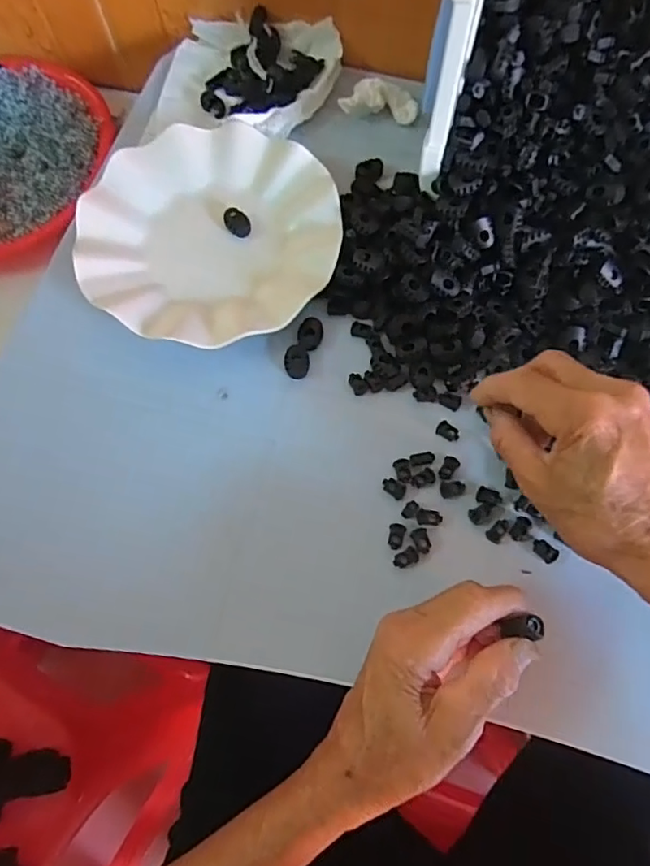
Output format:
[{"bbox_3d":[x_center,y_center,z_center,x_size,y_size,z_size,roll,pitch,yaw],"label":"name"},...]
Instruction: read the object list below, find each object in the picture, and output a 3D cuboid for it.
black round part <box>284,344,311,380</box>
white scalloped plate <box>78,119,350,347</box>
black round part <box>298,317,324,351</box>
[{"bbox_3d":[-0.019,-0.049,0.375,0.017,0.008,0.022,-3,71,1],"label":"black round part"},{"bbox_3d":[-0.080,-0.144,0.396,0.176,0.030,0.169,-1,71,2],"label":"white scalloped plate"},{"bbox_3d":[-0.010,-0.068,0.382,0.016,0.005,0.025,7,72,5],"label":"black round part"}]

